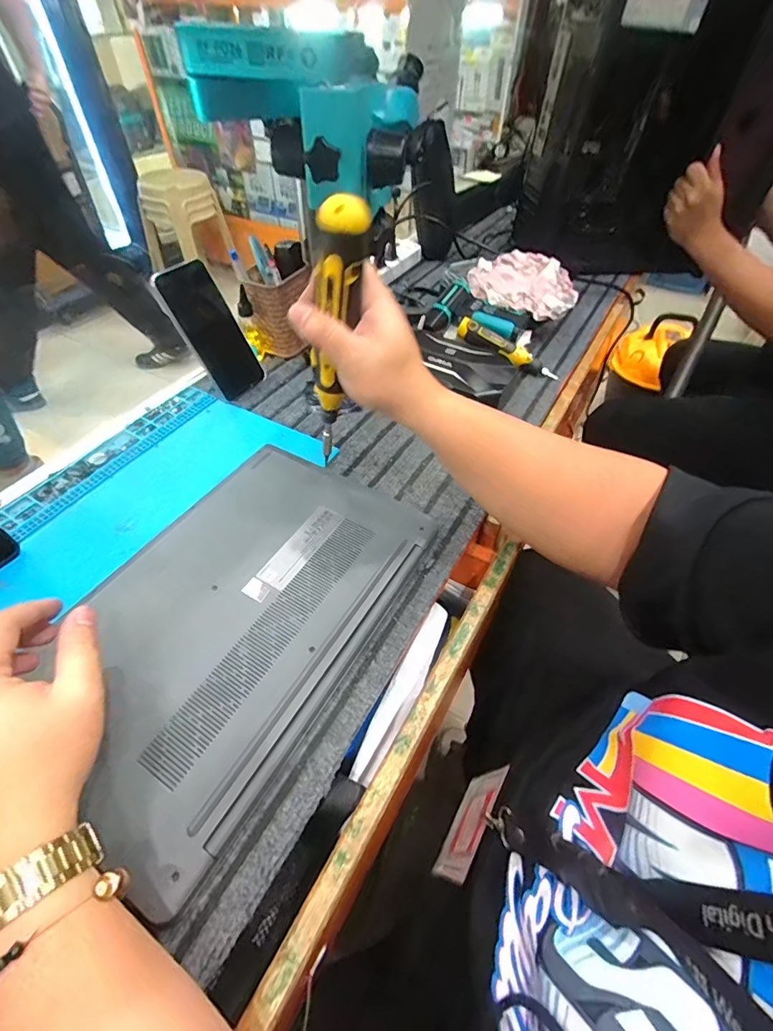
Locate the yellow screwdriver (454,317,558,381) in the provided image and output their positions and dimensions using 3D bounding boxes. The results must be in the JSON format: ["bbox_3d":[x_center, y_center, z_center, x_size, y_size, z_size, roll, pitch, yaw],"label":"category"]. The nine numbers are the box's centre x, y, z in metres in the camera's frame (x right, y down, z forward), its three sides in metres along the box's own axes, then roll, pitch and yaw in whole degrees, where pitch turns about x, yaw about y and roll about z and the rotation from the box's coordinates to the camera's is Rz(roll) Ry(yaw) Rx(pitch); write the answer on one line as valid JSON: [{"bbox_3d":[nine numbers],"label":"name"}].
[{"bbox_3d":[0.175,-0.239,0.649,0.157,0.026,0.033,30,54,1],"label":"yellow screwdriver"}]

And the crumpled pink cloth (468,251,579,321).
[{"bbox_3d":[0.213,-0.364,0.703,0.165,0.038,0.142,10,50,7],"label":"crumpled pink cloth"}]

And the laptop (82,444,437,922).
[{"bbox_3d":[-0.126,0.075,0.392,0.213,0.031,0.341,26,54,19],"label":"laptop"}]

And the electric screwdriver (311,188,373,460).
[{"bbox_3d":[-0.044,-0.140,0.386,0.039,0.227,0.031,-28,61,-31],"label":"electric screwdriver"}]

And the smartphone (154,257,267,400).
[{"bbox_3d":[-0.221,-0.237,0.577,0.011,0.160,0.077,11,51,43],"label":"smartphone"}]

